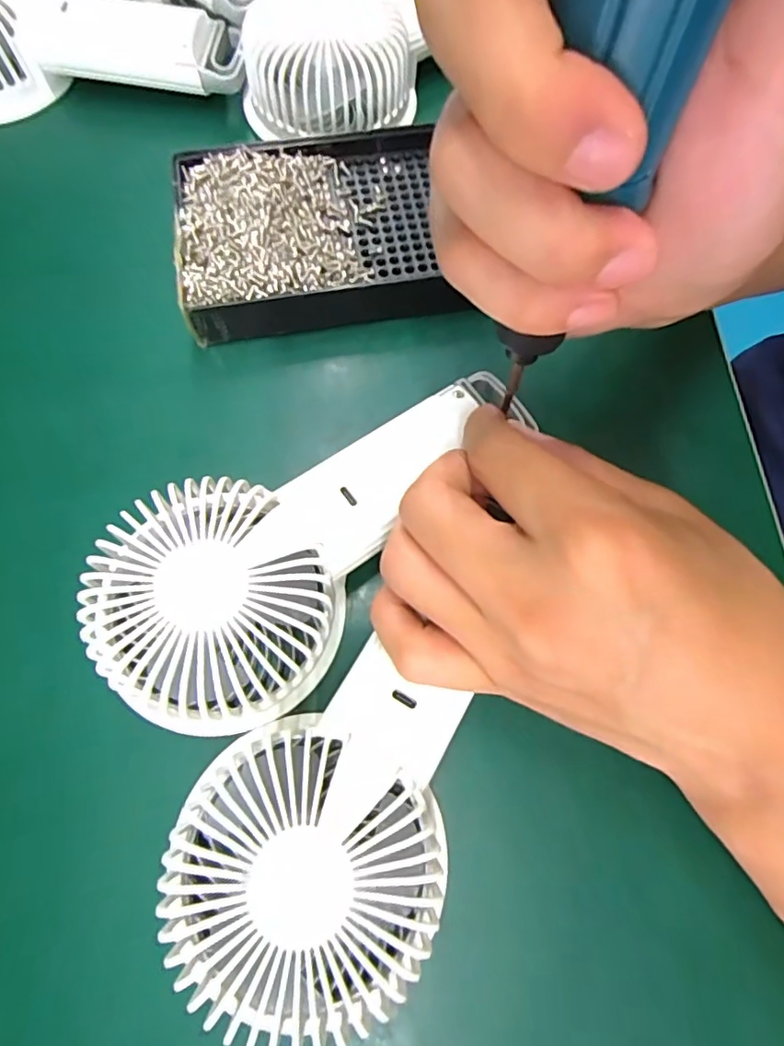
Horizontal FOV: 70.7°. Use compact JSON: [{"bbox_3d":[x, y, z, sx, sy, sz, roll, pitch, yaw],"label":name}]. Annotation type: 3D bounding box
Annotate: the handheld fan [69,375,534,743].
[{"bbox_3d":[-0.027,0.002,0.204,0.160,0.034,0.077,-39,77,-22],"label":"handheld fan"}]

